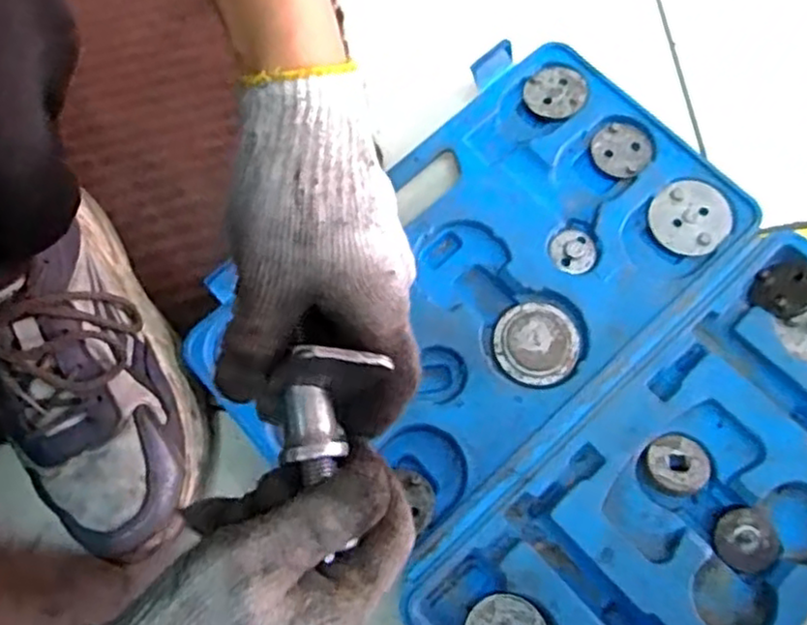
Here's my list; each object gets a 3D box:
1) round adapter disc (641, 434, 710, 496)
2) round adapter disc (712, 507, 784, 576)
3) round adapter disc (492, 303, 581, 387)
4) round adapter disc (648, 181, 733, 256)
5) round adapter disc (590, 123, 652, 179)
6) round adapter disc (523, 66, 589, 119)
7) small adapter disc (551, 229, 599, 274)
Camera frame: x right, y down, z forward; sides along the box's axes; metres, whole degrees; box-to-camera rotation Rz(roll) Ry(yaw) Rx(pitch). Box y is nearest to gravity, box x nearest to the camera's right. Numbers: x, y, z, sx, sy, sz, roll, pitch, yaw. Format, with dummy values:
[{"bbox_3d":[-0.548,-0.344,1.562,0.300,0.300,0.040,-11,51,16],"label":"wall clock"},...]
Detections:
[{"bbox_3d":[0.160,0.090,0.409,0.039,0.014,0.034,-27,72,-5],"label":"round adapter disc"},{"bbox_3d":[0.196,0.130,0.391,0.035,0.007,0.034,-1,71,3],"label":"round adapter disc"},{"bbox_3d":[0.083,0.018,0.430,0.051,0.004,0.051,-1,71,3],"label":"round adapter disc"},{"bbox_3d":[0.191,-0.063,0.460,0.050,0.005,0.050,-1,71,3],"label":"round adapter disc"},{"bbox_3d":[0.151,-0.112,0.483,0.040,0.009,0.038,-1,71,3],"label":"round adapter disc"},{"bbox_3d":[0.108,-0.157,0.495,0.042,0.007,0.039,-1,71,3],"label":"round adapter disc"},{"bbox_3d":[0.112,-0.040,0.459,0.030,0.004,0.030,-1,71,3],"label":"small adapter disc"}]

